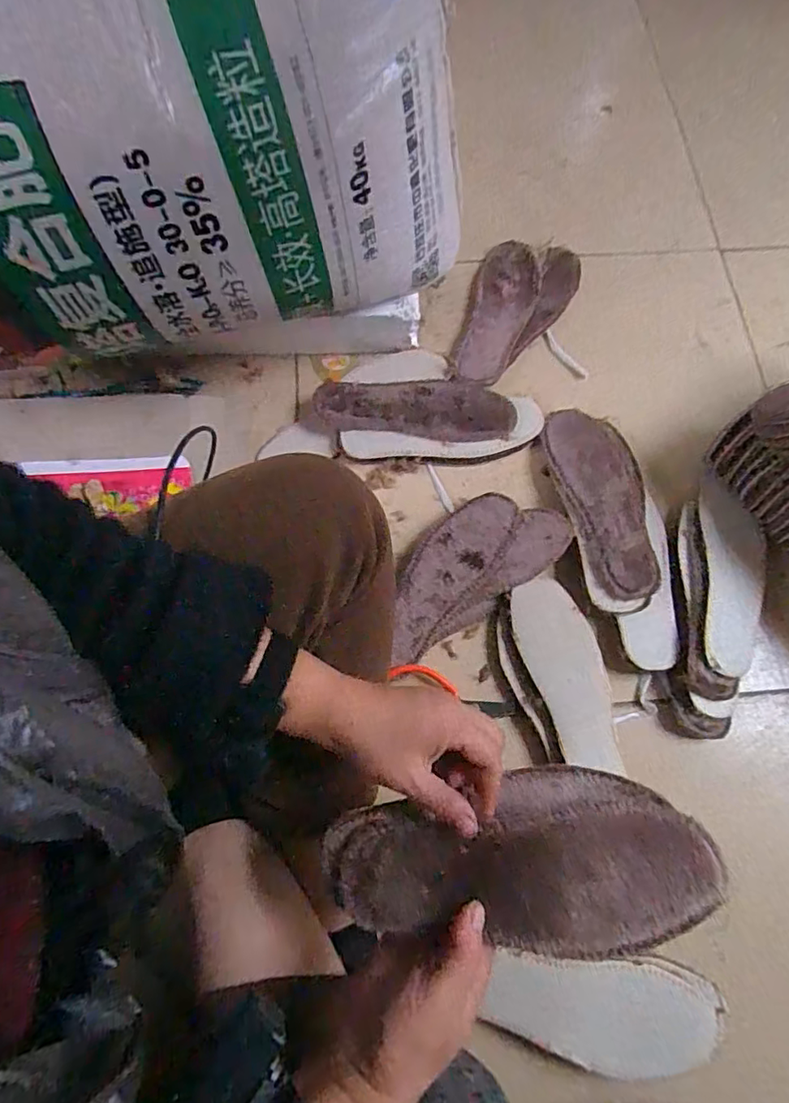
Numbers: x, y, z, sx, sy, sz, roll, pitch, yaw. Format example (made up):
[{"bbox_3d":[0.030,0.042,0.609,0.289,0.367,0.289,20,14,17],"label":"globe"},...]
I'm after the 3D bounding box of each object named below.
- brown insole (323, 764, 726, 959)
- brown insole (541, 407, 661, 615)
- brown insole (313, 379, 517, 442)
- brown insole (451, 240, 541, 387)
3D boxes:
[{"bbox_3d":[0.080,0.202,0.357,0.238,0.016,0.108,-11,50,-4],"label":"brown insole"},{"bbox_3d":[0.243,-0.058,0.633,0.097,0.020,0.254,-9,72,-5],"label":"brown insole"},{"bbox_3d":[0.027,-0.178,0.680,0.238,0.026,0.083,1,72,-2],"label":"brown insole"},{"bbox_3d":[0.138,-0.316,0.732,0.080,0.012,0.240,17,72,3],"label":"brown insole"}]

